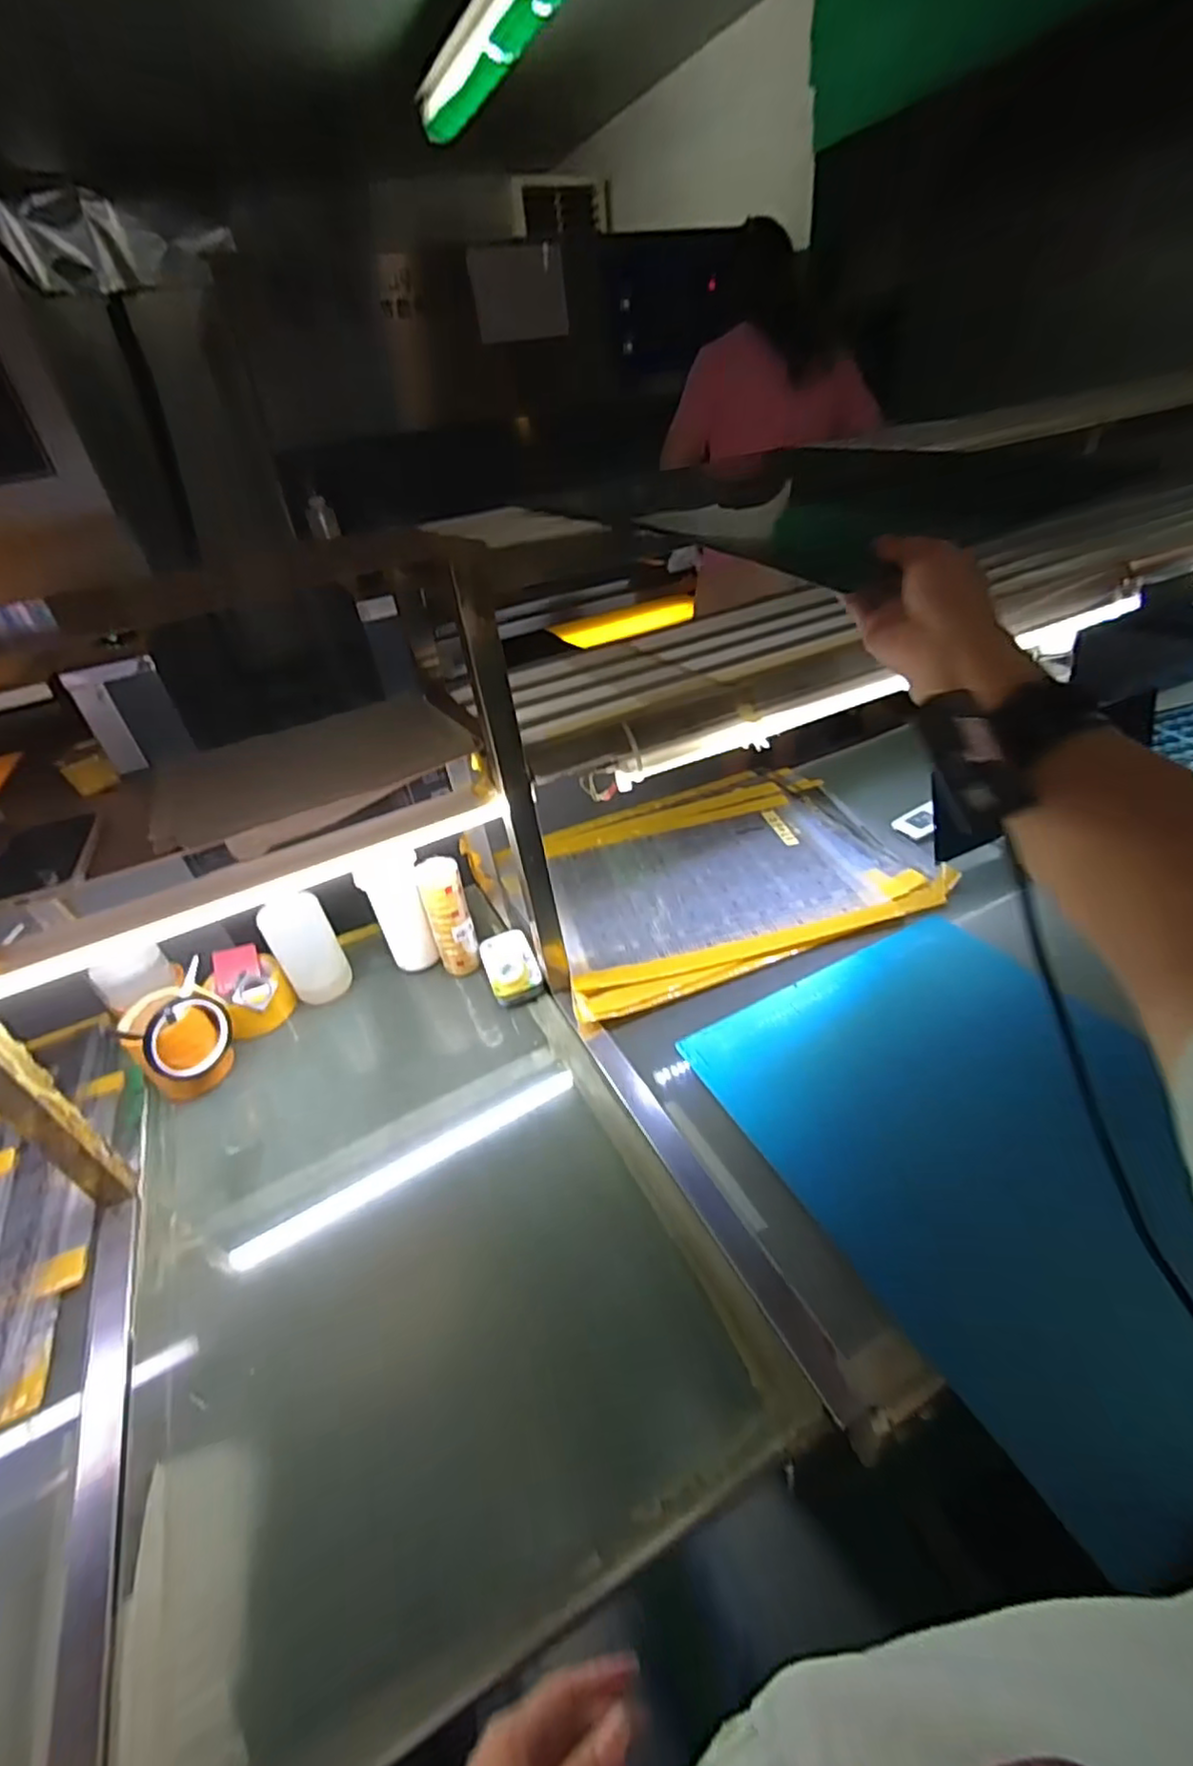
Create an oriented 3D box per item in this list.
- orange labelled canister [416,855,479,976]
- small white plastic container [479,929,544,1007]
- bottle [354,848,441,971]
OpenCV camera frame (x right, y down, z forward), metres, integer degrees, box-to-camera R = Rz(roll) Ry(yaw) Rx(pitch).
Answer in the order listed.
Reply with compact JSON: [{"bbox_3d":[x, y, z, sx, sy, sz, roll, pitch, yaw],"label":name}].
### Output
[{"bbox_3d":[-0.191,0.046,0.867,0.053,0.155,0.054,-15,40,-13],"label":"orange labelled canister"},{"bbox_3d":[-0.116,0.108,0.889,0.065,0.031,0.125,-17,37,-12],"label":"small white plastic container"},{"bbox_3d":[-0.256,0.052,0.871,0.066,0.147,0.062,-22,42,-21],"label":"bottle"}]

